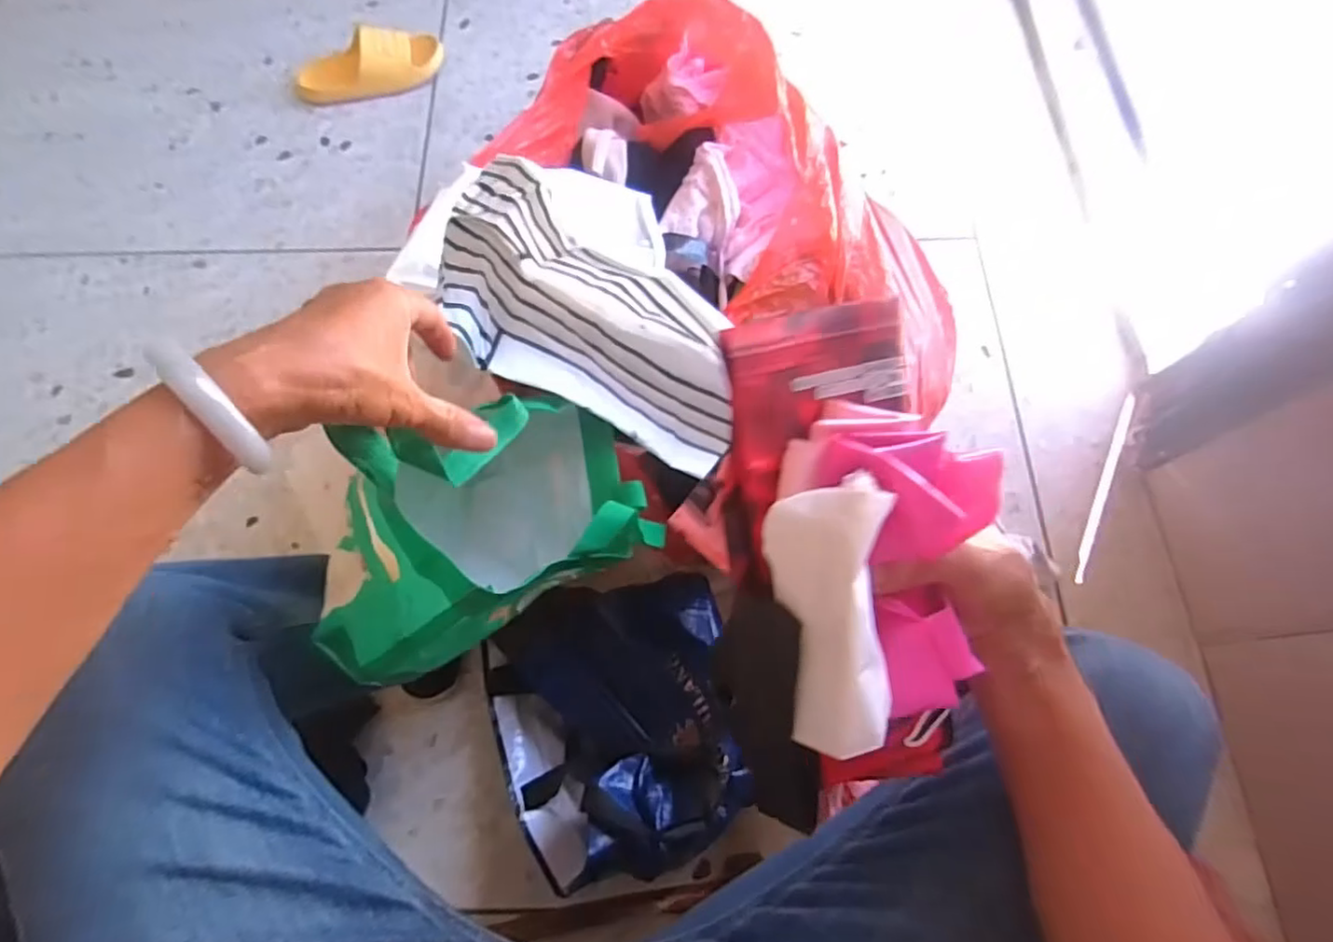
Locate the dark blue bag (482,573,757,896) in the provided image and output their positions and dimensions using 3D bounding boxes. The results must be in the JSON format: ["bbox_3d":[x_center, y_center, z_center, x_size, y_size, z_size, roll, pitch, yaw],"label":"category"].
[{"bbox_3d":[-0.066,0.264,0.679,0.243,0.162,0.279,-23,72,-8],"label":"dark blue bag"}]

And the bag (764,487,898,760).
[{"bbox_3d":[0.066,0.058,0.248,0.040,0.030,0.100,-7,92,-3],"label":"bag"}]

